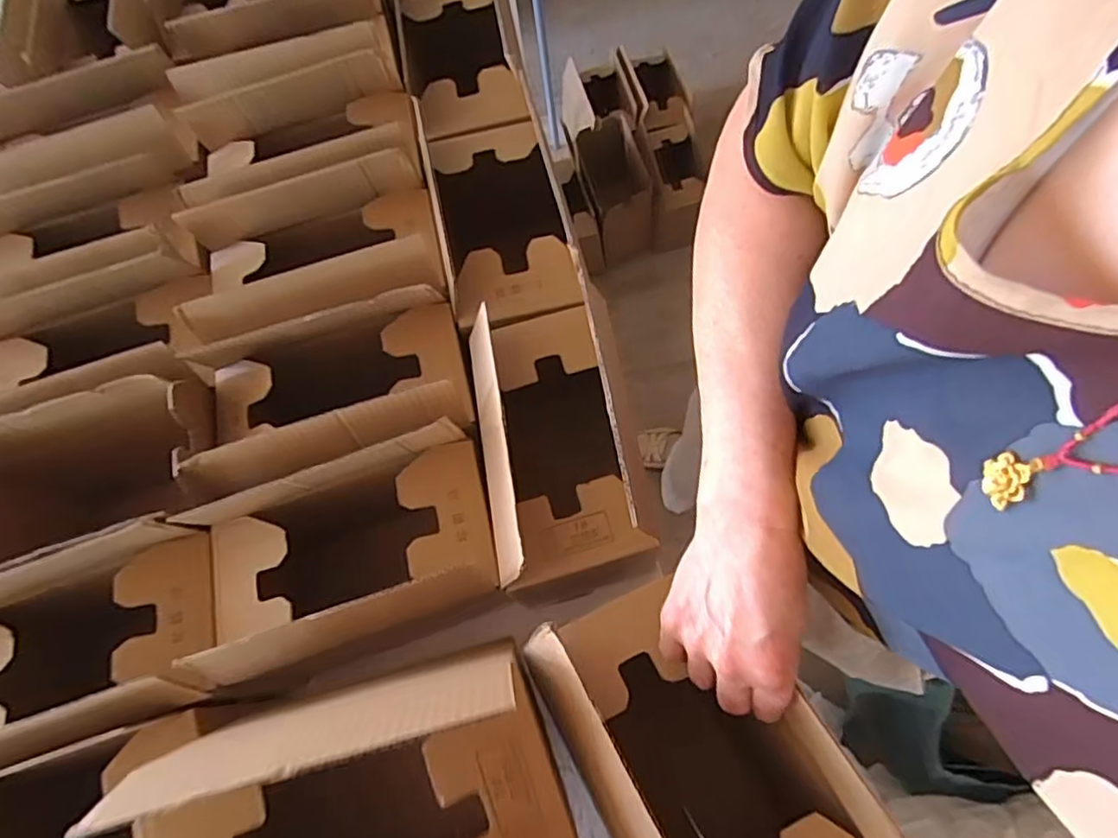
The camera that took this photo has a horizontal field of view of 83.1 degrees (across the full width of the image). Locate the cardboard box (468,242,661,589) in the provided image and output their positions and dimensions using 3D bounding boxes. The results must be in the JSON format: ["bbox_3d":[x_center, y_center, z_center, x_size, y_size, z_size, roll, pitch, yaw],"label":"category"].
[{"bbox_3d":[-0.002,0.031,0.600,0.116,0.233,0.267,-10,69,1],"label":"cardboard box"}]

